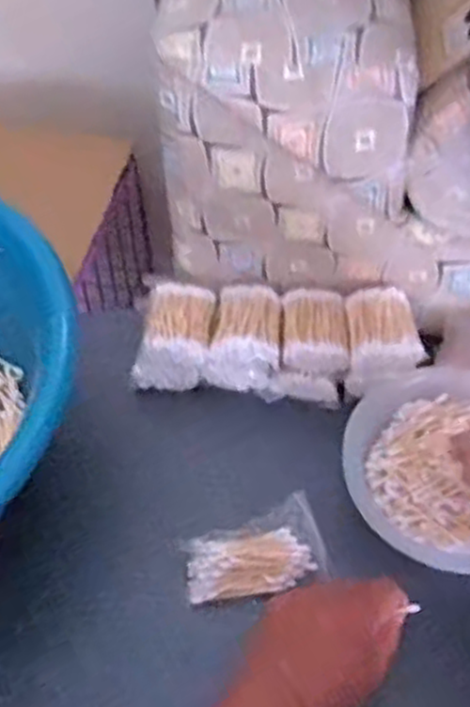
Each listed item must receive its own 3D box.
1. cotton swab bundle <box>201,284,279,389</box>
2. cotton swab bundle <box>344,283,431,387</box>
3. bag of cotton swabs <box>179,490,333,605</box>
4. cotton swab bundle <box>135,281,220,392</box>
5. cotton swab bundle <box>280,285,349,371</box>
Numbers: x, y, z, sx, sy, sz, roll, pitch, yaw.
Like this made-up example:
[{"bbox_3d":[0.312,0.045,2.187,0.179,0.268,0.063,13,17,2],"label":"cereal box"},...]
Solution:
[{"bbox_3d":[0.008,-0.014,0.681,0.067,0.061,0.078,3,53,3],"label":"cotton swab bundle"},{"bbox_3d":[0.132,-0.015,0.672,0.062,0.057,0.080,1,53,2],"label":"cotton swab bundle"},{"bbox_3d":[0.015,0.154,0.577,0.104,0.032,0.058,-16,55,-11],"label":"bag of cotton swabs"},{"bbox_3d":[-0.053,-0.015,0.683,0.068,0.062,0.079,5,53,4],"label":"cotton swab bundle"},{"bbox_3d":[0.071,-0.022,0.671,0.057,0.028,0.072,1,53,1],"label":"cotton swab bundle"}]

